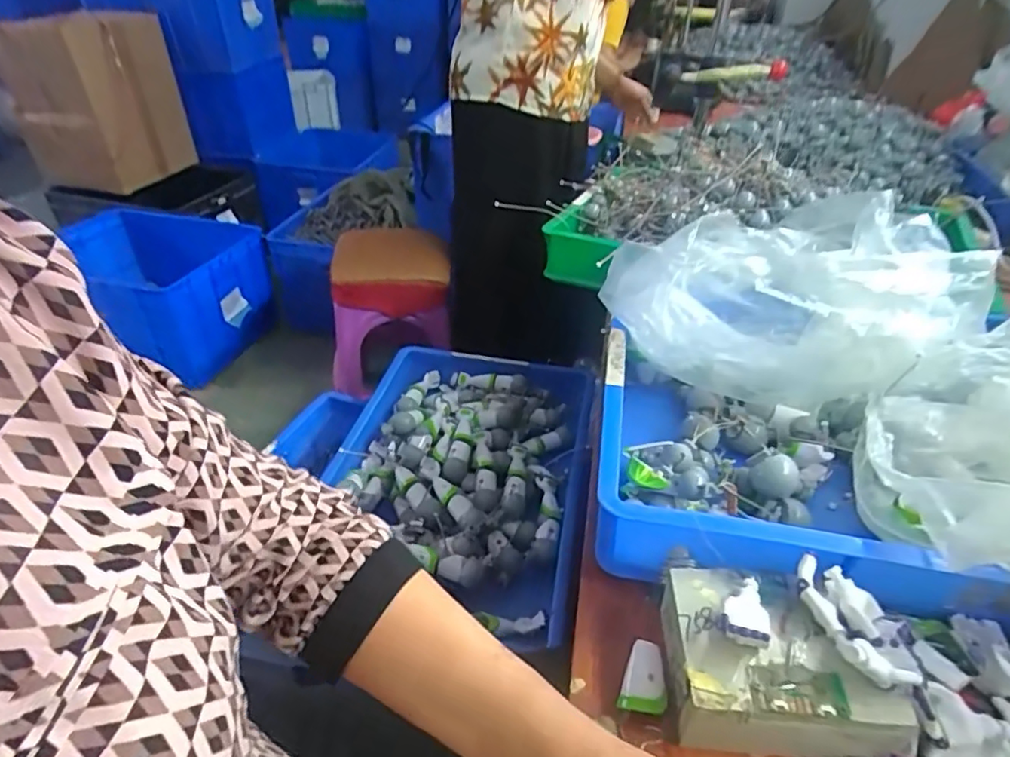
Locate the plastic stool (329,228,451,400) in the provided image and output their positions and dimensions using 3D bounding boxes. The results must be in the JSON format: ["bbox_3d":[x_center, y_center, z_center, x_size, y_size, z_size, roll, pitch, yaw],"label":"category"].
[{"bbox_3d":[-0.315,-0.224,1.611,0.324,0.330,0.394,-6,36,-6],"label":"plastic stool"}]

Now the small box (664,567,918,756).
[{"bbox_3d":[0.166,0.174,0.362,0.125,0.056,0.097,1,36,5],"label":"small box"}]

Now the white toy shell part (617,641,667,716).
[{"bbox_3d":[0.090,0.192,0.369,0.028,0.016,0.039,12,38,18],"label":"white toy shell part"}]

